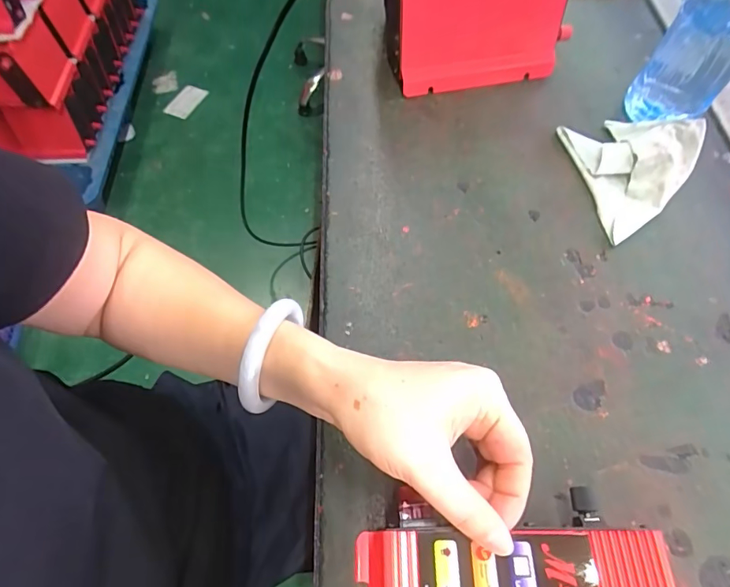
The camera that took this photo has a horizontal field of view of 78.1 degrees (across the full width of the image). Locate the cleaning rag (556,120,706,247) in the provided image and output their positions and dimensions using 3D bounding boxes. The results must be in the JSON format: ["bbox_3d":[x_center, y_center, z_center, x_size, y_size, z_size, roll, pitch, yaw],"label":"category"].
[{"bbox_3d":[0.255,-0.117,0.411,0.108,0.033,0.132,-8,62,-3],"label":"cleaning rag"}]

